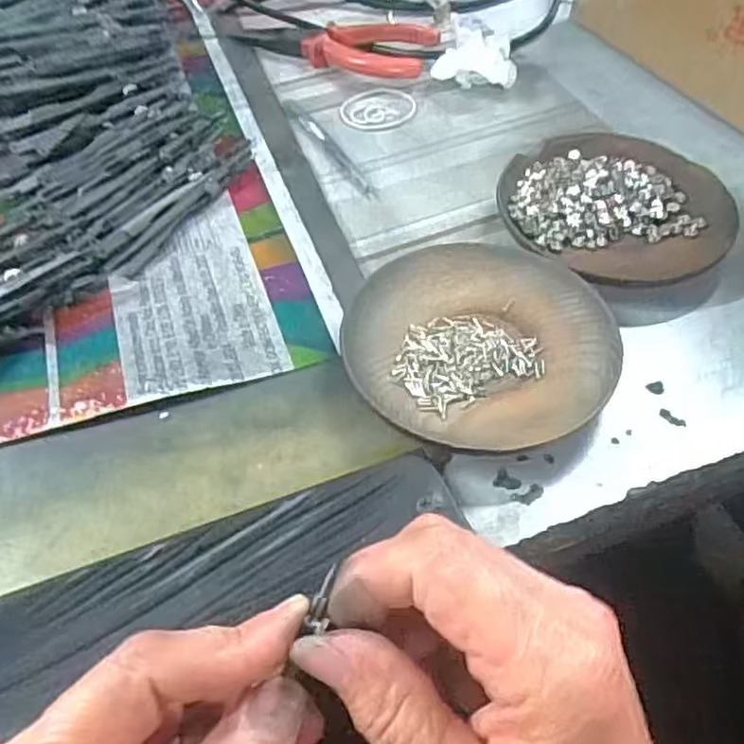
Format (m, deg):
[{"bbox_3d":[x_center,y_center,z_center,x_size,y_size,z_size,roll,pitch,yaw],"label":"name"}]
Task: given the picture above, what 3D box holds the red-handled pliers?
[{"bbox_3d":[-0.027,-0.222,0.466,0.138,0.020,0.038,10,52,8],"label":"red-handled pliers"}]

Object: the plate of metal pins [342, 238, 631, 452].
[{"bbox_3d":[0.046,-0.014,0.303,0.112,0.016,0.110,0,51,0],"label":"plate of metal pins"}]

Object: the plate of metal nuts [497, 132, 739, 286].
[{"bbox_3d":[0.123,-0.088,0.359,0.111,0.020,0.102,0,51,0],"label":"plate of metal nuts"}]

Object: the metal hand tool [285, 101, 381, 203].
[{"bbox_3d":[-0.024,-0.134,0.406,0.011,0.004,0.109,-24,55,-18],"label":"metal hand tool"}]

